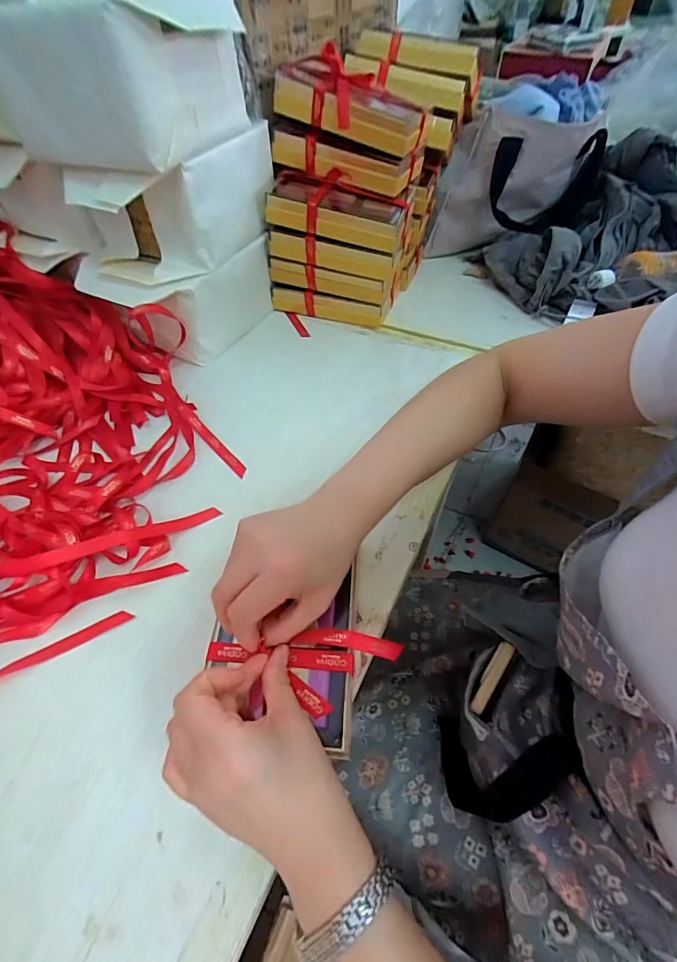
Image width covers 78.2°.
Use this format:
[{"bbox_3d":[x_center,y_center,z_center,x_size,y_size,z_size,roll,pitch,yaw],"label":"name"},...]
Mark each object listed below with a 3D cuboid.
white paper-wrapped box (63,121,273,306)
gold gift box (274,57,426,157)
[{"bbox_3d":[-0.206,-0.336,0.502,0.171,0.110,0.255,25,57,20],"label":"white paper-wrapped box"},{"bbox_3d":[0.013,-0.454,0.506,0.175,0.045,0.097,23,56,2],"label":"gold gift box"}]

